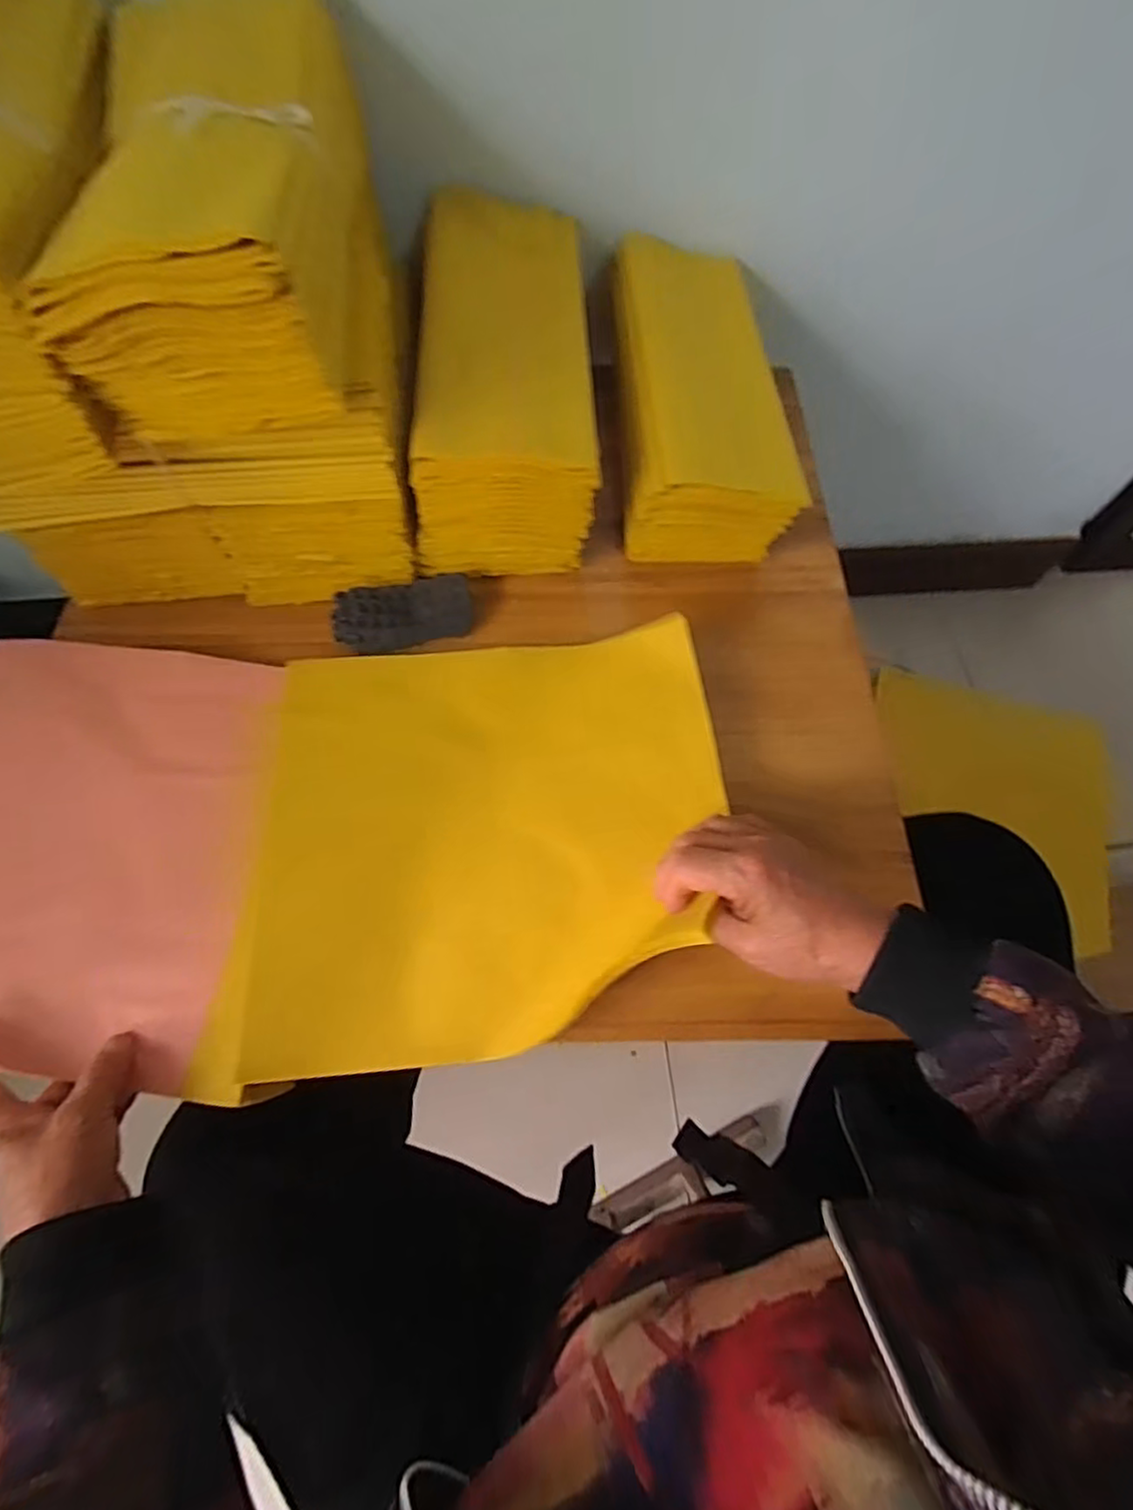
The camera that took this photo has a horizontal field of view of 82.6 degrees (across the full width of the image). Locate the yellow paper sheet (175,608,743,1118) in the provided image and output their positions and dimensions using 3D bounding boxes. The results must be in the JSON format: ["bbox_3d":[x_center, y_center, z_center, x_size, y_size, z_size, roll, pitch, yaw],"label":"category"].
[{"bbox_3d":[-0.055,0.051,0.439,0.317,0.040,0.281,-4,65,-3],"label":"yellow paper sheet"}]

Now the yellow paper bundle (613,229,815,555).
[{"bbox_3d":[0.121,-0.333,0.600,0.137,0.097,0.306,-1,64,-1],"label":"yellow paper bundle"}]

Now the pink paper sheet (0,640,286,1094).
[{"bbox_3d":[-0.343,0.053,0.455,0.260,0.028,0.297,3,64,1],"label":"pink paper sheet"}]

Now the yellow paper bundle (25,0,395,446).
[{"bbox_3d":[-0.213,-0.364,0.427,0.141,0.111,0.319,0,64,-1],"label":"yellow paper bundle"}]

